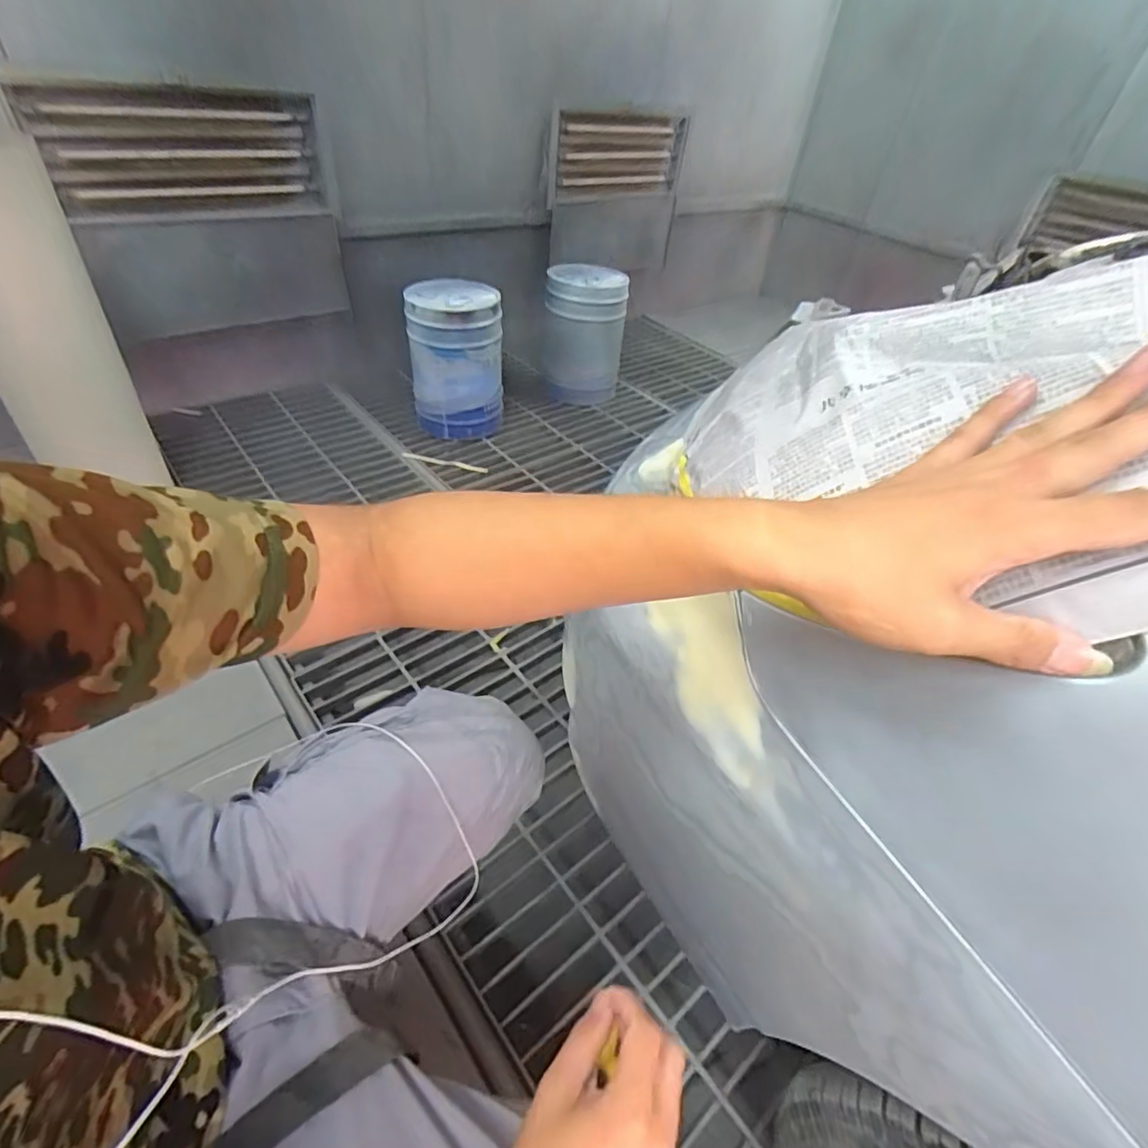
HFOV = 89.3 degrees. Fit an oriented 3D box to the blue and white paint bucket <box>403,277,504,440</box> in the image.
[{"bbox_3d":[-0.345,-0.616,1.714,0.258,0.405,0.284,-5,45,-11],"label":"blue and white paint bucket"}]

